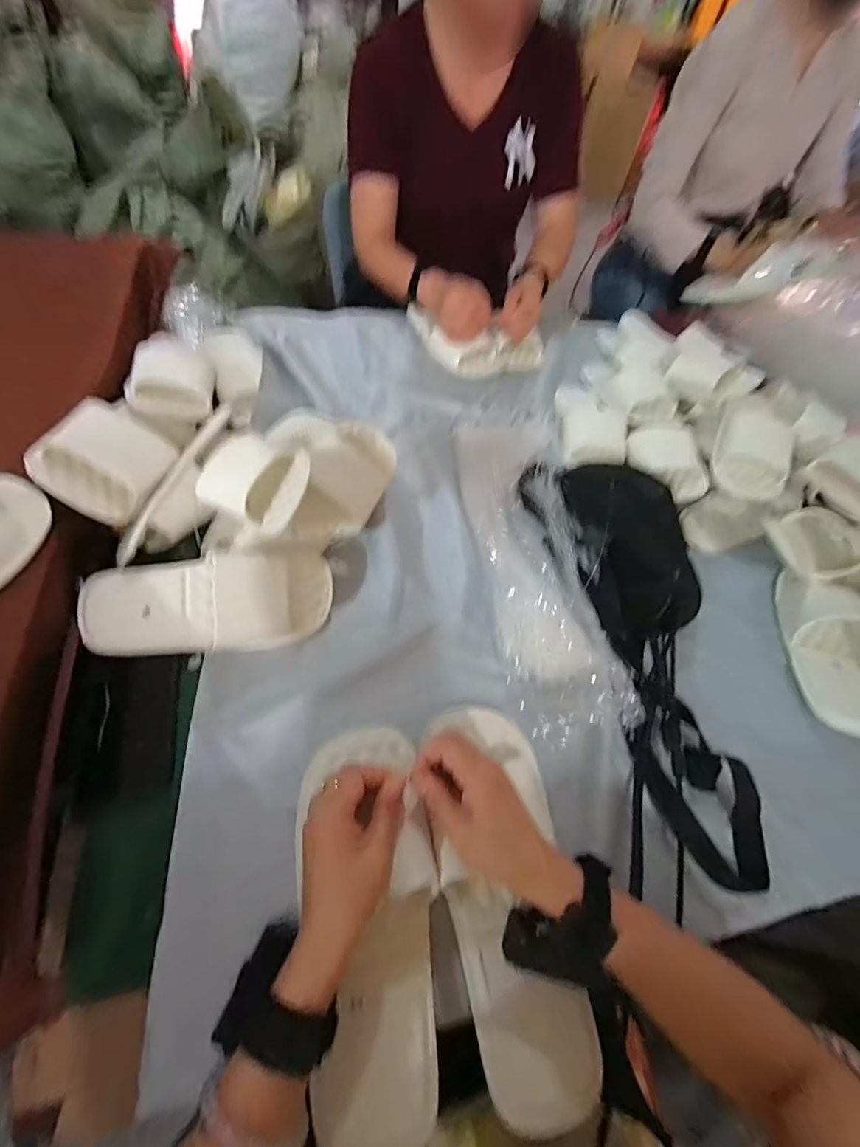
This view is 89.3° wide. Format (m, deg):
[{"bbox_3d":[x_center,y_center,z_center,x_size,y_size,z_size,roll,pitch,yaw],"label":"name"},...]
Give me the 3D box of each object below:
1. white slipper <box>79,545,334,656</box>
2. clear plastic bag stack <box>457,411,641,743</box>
[{"bbox_3d":[-0.221,0.031,0.452,0.230,0.061,0.101,-12,98,-29],"label":"white slipper"},{"bbox_3d":[0.130,-0.046,0.544,0.151,0.030,0.470,0,58,-7],"label":"clear plastic bag stack"}]

